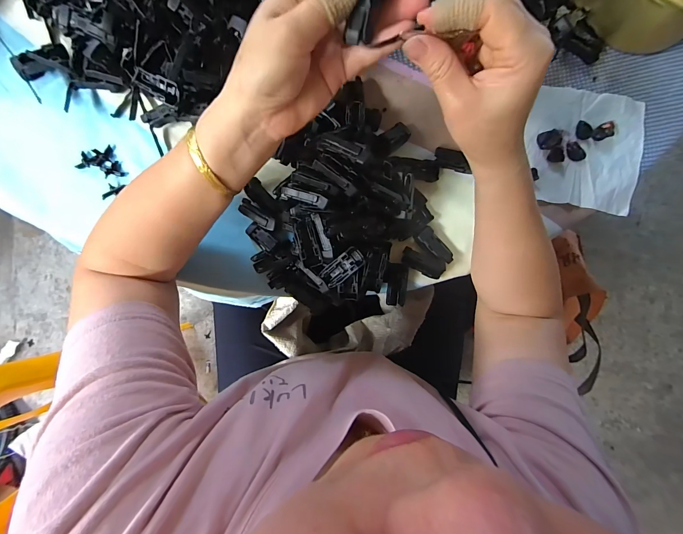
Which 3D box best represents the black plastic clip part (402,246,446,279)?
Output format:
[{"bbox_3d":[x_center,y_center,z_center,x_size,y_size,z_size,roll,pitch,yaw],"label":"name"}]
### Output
[{"bbox_3d":[0.090,-0.004,0.341,0.047,0.017,0.020,25,87,-1],"label":"black plastic clip part"}]

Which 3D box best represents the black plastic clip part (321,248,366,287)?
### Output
[{"bbox_3d":[0.001,0.000,0.305,0.044,0.016,0.020,-38,89,15],"label":"black plastic clip part"}]

